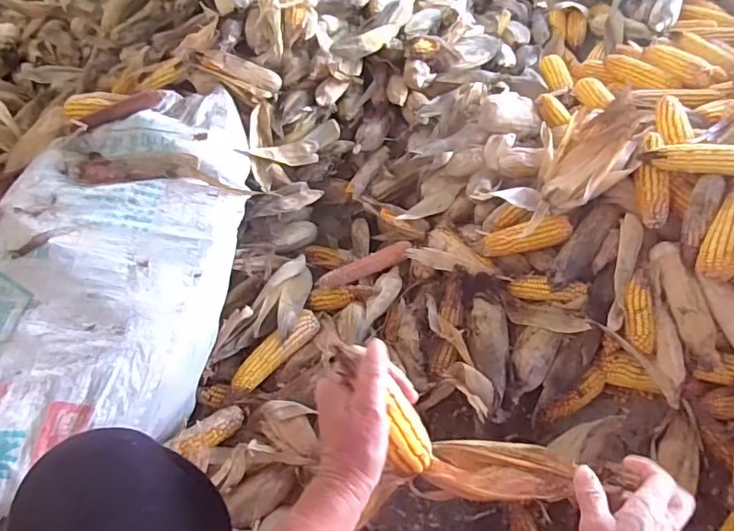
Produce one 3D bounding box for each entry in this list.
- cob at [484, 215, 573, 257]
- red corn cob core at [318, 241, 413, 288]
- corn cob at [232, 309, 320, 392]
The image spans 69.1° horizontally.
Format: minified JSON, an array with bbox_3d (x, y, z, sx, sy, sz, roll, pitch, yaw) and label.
[{"bbox_3d":[0.269,-0.052,0.883,0.147,0.044,0.034,-12,53,-5],"label":"cob"},{"bbox_3d":[0.000,0.000,0.922,0.172,0.031,0.032,-24,55,-14],"label":"red corn cob core"},{"bbox_3d":[-0.141,0.135,0.836,0.163,0.042,0.041,-40,61,-23],"label":"corn cob"}]

